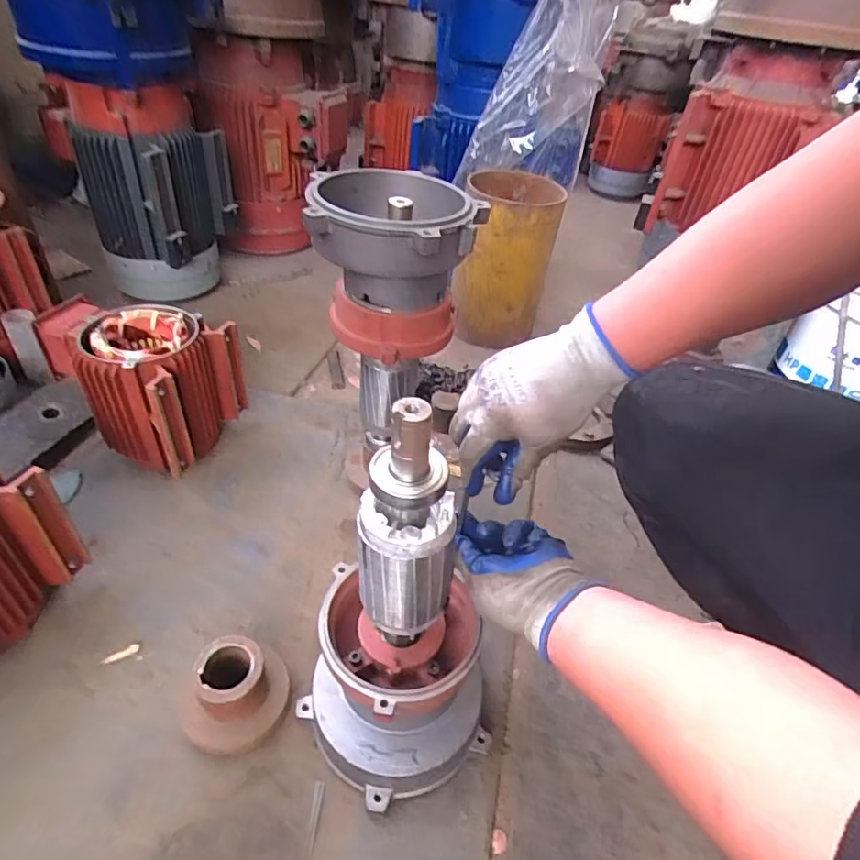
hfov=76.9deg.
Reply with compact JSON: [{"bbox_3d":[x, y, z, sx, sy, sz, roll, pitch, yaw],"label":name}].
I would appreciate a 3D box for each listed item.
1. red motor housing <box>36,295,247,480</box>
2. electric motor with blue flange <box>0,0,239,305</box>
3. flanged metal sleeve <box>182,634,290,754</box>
[{"bbox_3d":[-0.462,-0.091,0.888,0.260,0.188,0.196,21,42,15],"label":"red motor housing"},{"bbox_3d":[-0.644,-0.618,1.212,0.304,0.648,0.331,15,42,8],"label":"electric motor with blue flange"},{"bbox_3d":[-0.213,0.294,0.597,0.109,0.089,0.094,-14,45,-22],"label":"flanged metal sleeve"}]

